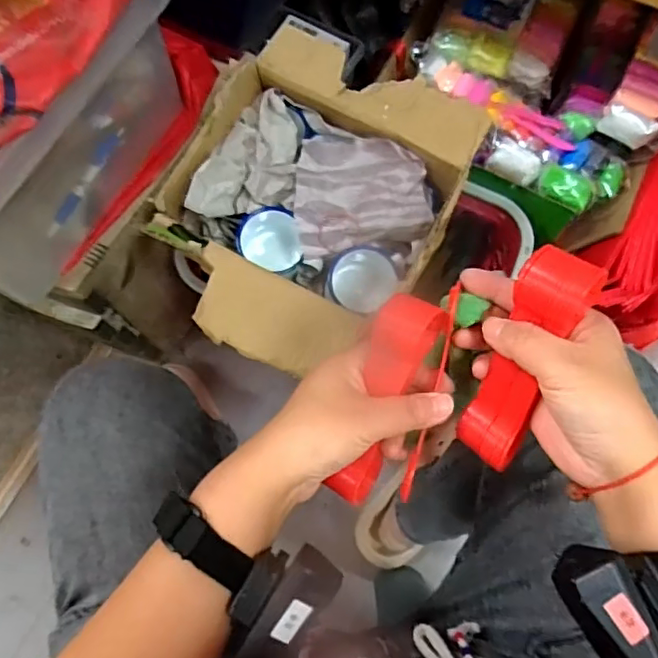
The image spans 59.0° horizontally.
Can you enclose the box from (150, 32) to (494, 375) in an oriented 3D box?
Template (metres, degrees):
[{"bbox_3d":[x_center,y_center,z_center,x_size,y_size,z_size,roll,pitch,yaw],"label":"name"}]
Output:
[{"bbox_3d":[-0.027,-0.120,0.632,0.262,0.142,0.314,31,75,10],"label":"box"}]

